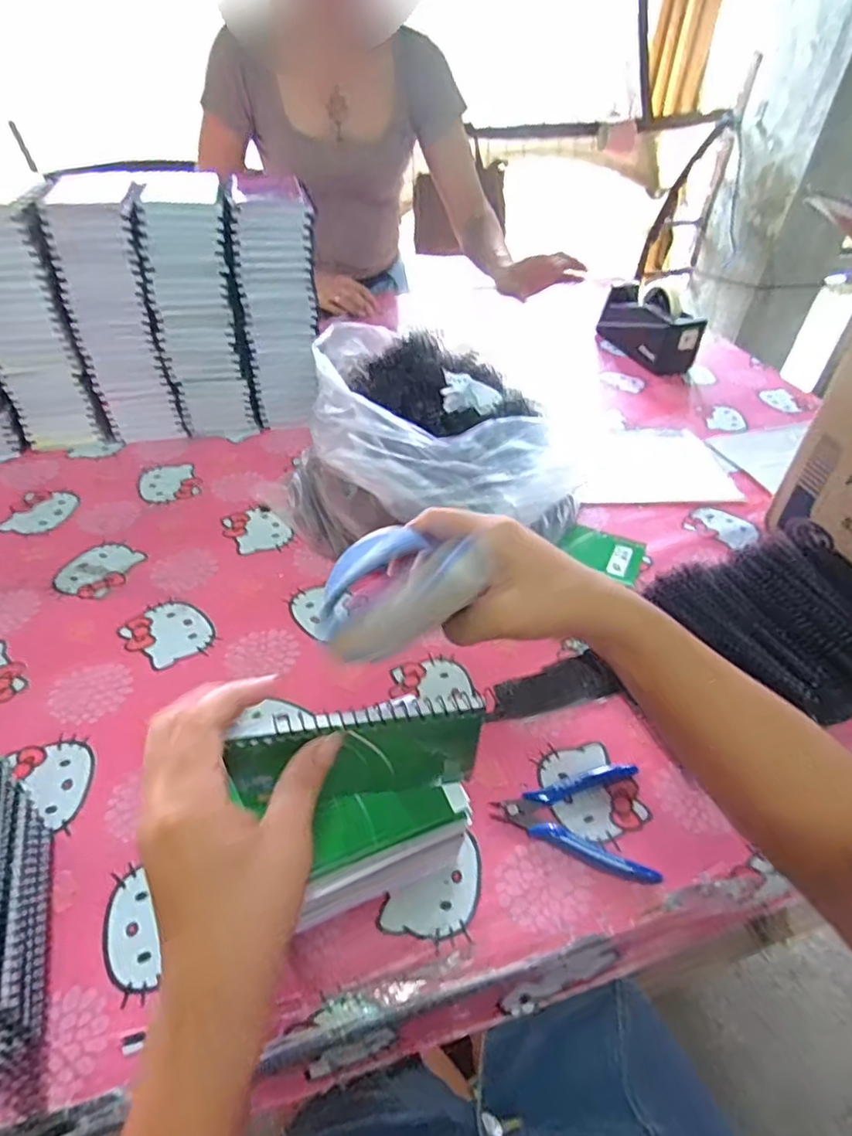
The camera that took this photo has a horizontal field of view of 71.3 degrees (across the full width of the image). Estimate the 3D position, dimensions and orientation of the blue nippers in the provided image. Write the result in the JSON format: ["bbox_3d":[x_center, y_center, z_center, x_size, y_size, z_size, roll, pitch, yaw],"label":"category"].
[{"bbox_3d":[0.110,0.185,0.452,0.113,0.015,0.089,7,44,3],"label":"blue nippers"}]

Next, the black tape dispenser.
[{"bbox_3d":[0.398,-0.447,1.073,0.083,0.122,0.213,-13,46,-17],"label":"black tape dispenser"}]

